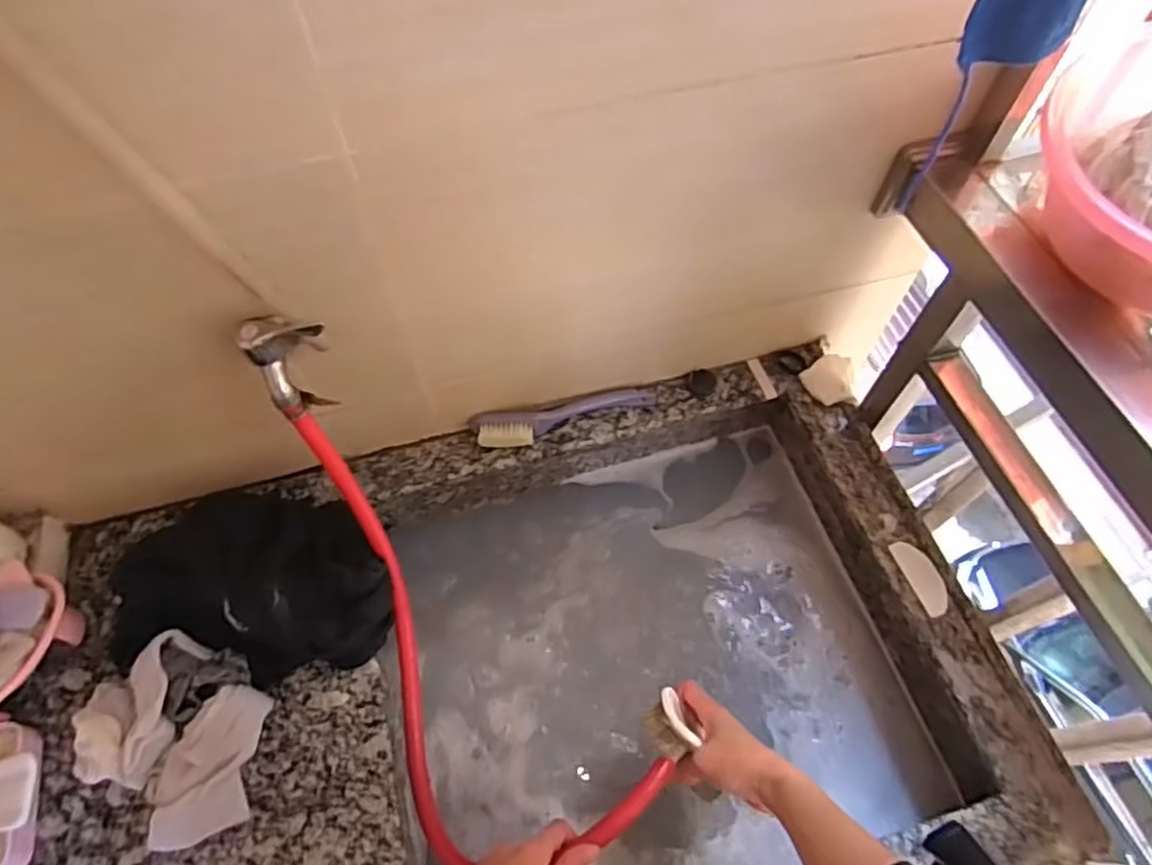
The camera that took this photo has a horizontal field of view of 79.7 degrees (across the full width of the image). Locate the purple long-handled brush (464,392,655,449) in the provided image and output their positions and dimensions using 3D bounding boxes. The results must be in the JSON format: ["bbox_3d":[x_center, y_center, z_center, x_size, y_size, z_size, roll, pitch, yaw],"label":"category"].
[{"bbox_3d":[-0.010,-0.019,0.836,0.224,0.033,0.046,-14,61,-8],"label":"purple long-handled brush"}]

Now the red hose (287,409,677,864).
[{"bbox_3d":[-0.138,0.225,0.627,0.430,0.246,0.182,37,67,19],"label":"red hose"}]

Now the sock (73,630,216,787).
[{"bbox_3d":[-0.416,0.258,0.653,0.100,0.059,0.131,5,61,3],"label":"sock"}]

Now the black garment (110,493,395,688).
[{"bbox_3d":[-0.326,0.152,0.702,0.258,0.084,0.177,-9,61,-5],"label":"black garment"}]

